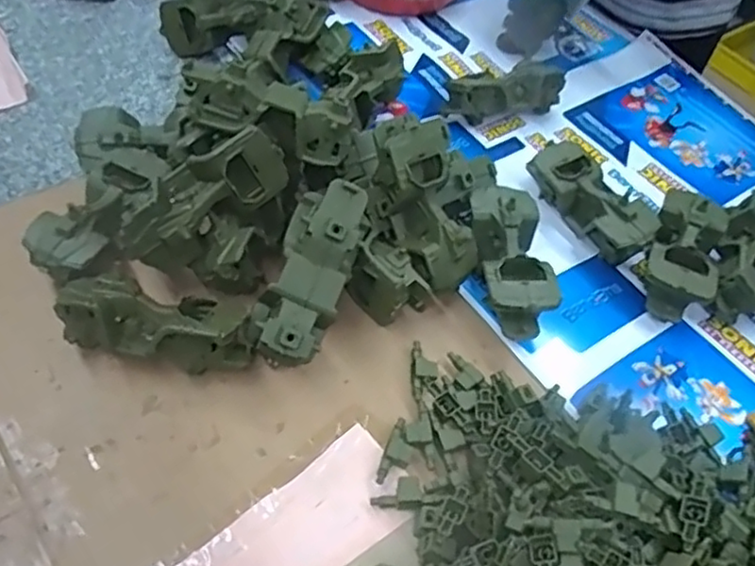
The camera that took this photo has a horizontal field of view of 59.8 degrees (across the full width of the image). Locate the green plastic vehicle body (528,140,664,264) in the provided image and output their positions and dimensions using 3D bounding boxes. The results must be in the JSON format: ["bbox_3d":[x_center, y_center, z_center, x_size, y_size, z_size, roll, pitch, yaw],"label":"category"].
[{"bbox_3d":[0.261,-0.101,0.810,0.060,0.068,0.179,-25,60,-22],"label":"green plastic vehicle body"}]

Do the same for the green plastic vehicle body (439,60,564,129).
[{"bbox_3d":[0.173,-0.266,0.923,0.170,0.068,0.051,-12,56,-14],"label":"green plastic vehicle body"}]

